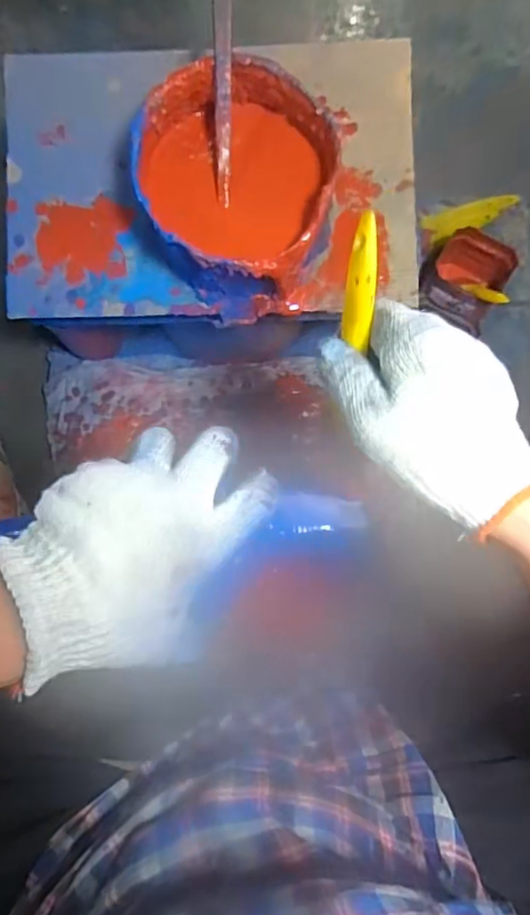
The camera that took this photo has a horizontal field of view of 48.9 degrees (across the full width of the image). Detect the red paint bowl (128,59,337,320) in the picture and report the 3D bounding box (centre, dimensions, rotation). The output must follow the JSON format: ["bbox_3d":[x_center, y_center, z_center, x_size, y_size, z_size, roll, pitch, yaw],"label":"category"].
[{"bbox_3d":[-0.026,-0.225,0.489,0.154,0.102,0.166,0,78,1],"label":"red paint bowl"}]

